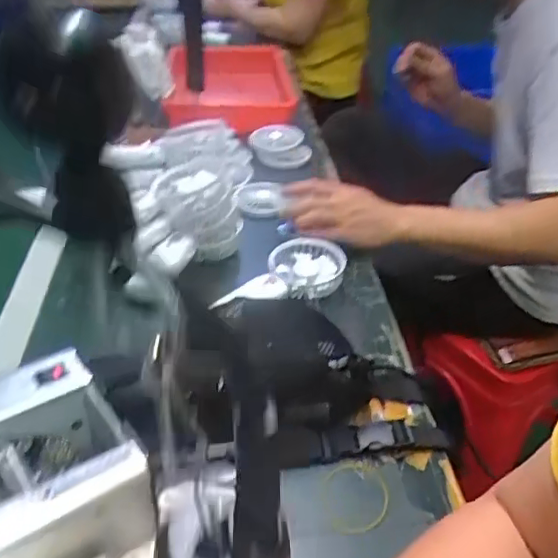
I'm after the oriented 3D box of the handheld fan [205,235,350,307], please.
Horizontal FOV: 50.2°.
[{"bbox_3d":[-0.002,-0.006,0.710,0.168,0.052,0.090,-12,38,-18],"label":"handheld fan"}]

